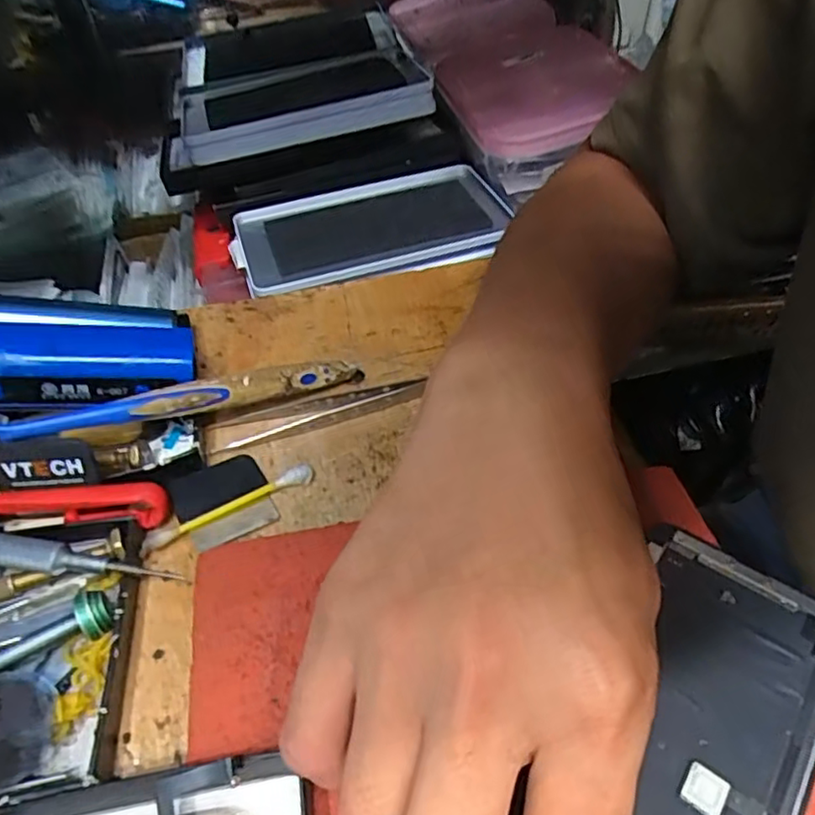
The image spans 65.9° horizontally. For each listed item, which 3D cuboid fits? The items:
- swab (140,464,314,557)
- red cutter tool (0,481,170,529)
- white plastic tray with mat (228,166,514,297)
[{"bbox_3d":[-0.076,0.043,0.269,0.076,0.008,0.008,-26,51,-21],"label":"swab"},{"bbox_3d":[-0.139,0.041,0.257,0.078,0.021,0.012,-5,46,-2],"label":"red cutter tool"},{"bbox_3d":[-0.022,-0.127,0.439,0.183,0.013,0.107,-13,47,-10],"label":"white plastic tray with mat"}]

